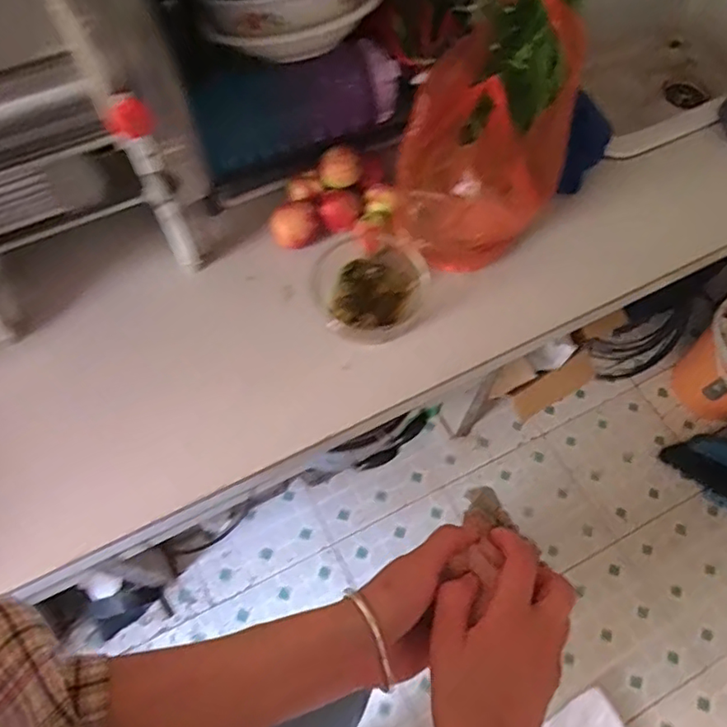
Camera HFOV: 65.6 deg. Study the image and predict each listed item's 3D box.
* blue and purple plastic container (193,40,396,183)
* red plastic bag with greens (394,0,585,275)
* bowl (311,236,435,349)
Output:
[{"bbox_3d":[-0.087,-0.337,0.739,0.258,0.093,0.074,-22,66,-11],"label":"blue and purple plastic container"},{"bbox_3d":[0.156,-0.279,0.673,0.167,0.225,0.265,20,65,9],"label":"red plastic bag with greens"},{"bbox_3d":[0.005,-0.096,0.709,0.139,0.047,0.132,0,64,-1],"label":"bowl"}]

